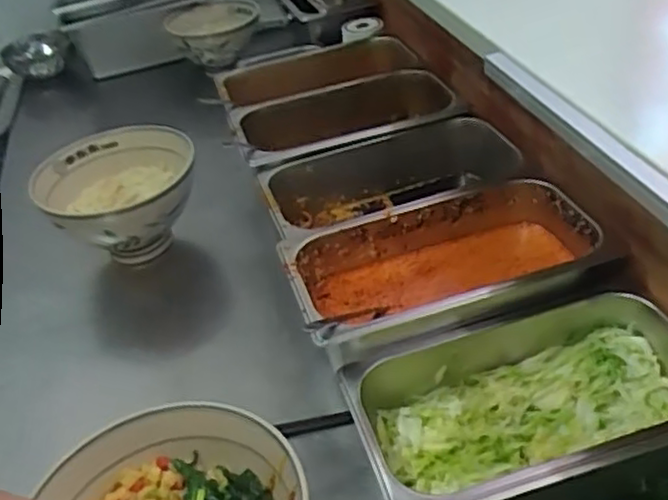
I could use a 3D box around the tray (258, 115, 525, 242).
[{"bbox_3d":[0.085,-0.062,0.898,0.338,0.104,0.169,-14,37,-12],"label":"tray"}]

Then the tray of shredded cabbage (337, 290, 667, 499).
[{"bbox_3d":[0.189,0.152,0.647,0.331,0.083,0.163,-13,37,-10],"label":"tray of shredded cabbage"}]

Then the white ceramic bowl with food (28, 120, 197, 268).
[{"bbox_3d":[-0.283,-0.053,0.949,0.211,0.147,0.186,-15,37,-12],"label":"white ceramic bowl with food"}]

